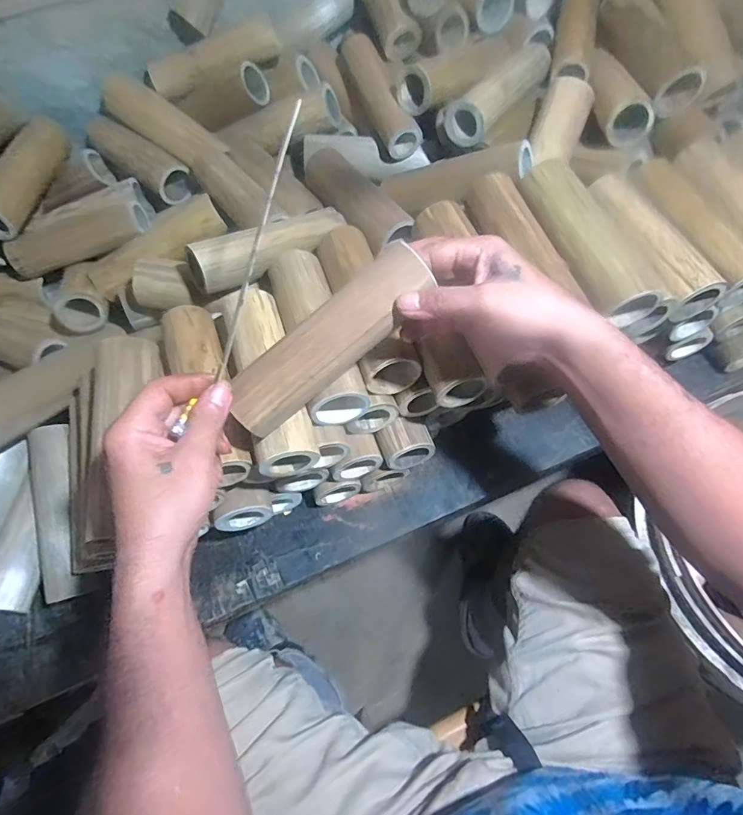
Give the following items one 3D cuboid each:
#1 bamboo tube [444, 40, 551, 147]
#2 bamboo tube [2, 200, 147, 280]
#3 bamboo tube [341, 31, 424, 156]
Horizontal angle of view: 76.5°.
[{"bbox_3d":[0.163,-0.391,0.583,0.055,0.045,0.180,35,69,20],"label":"bamboo tube"},{"bbox_3d":[-0.383,-0.220,0.617,0.184,0.049,0.050,-19,62,-7],"label":"bamboo tube"},{"bbox_3d":[0.009,-0.415,0.614,0.039,0.039,0.181,-23,82,-9],"label":"bamboo tube"}]

